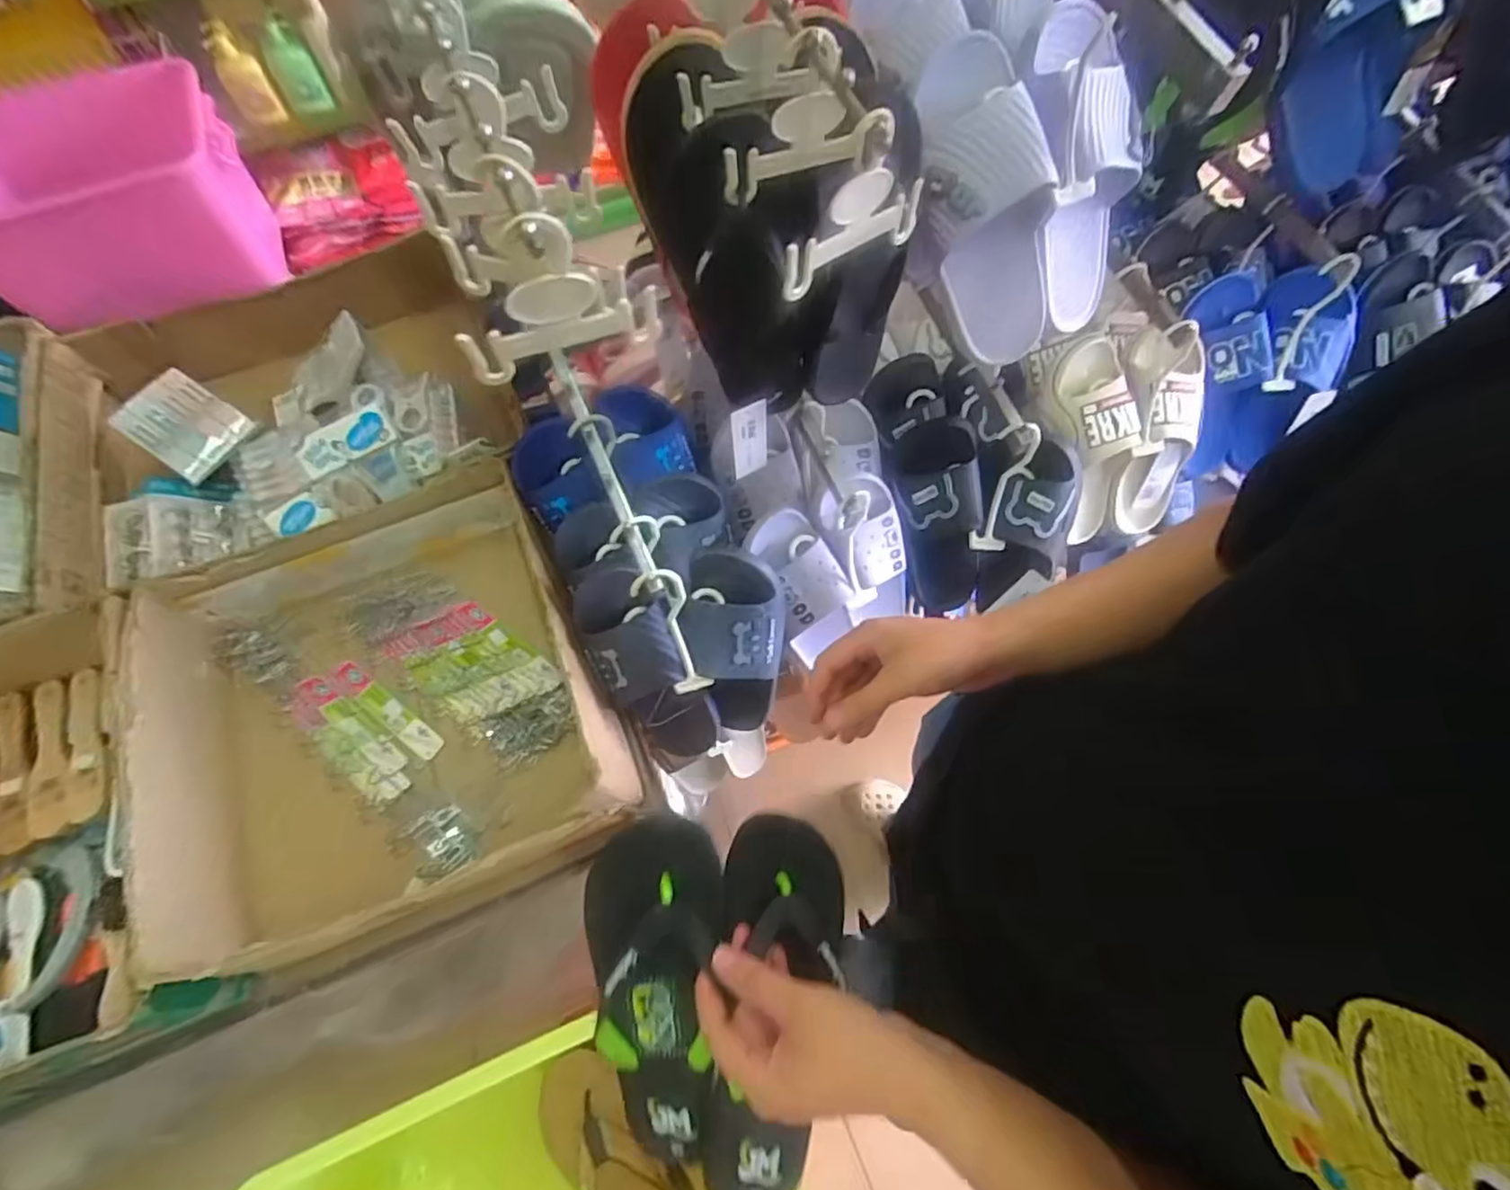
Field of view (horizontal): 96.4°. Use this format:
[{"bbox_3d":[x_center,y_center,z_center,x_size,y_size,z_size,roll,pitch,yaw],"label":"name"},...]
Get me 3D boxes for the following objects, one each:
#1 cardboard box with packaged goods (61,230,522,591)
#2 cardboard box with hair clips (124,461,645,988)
[{"bbox_3d":[-0.649,-0.244,0.944,0.503,0.144,0.507,-19,66,-7],"label":"cardboard box with packaged goods"},{"bbox_3d":[-0.414,0.107,0.757,0.437,0.138,0.453,-20,67,-8],"label":"cardboard box with hair clips"}]

